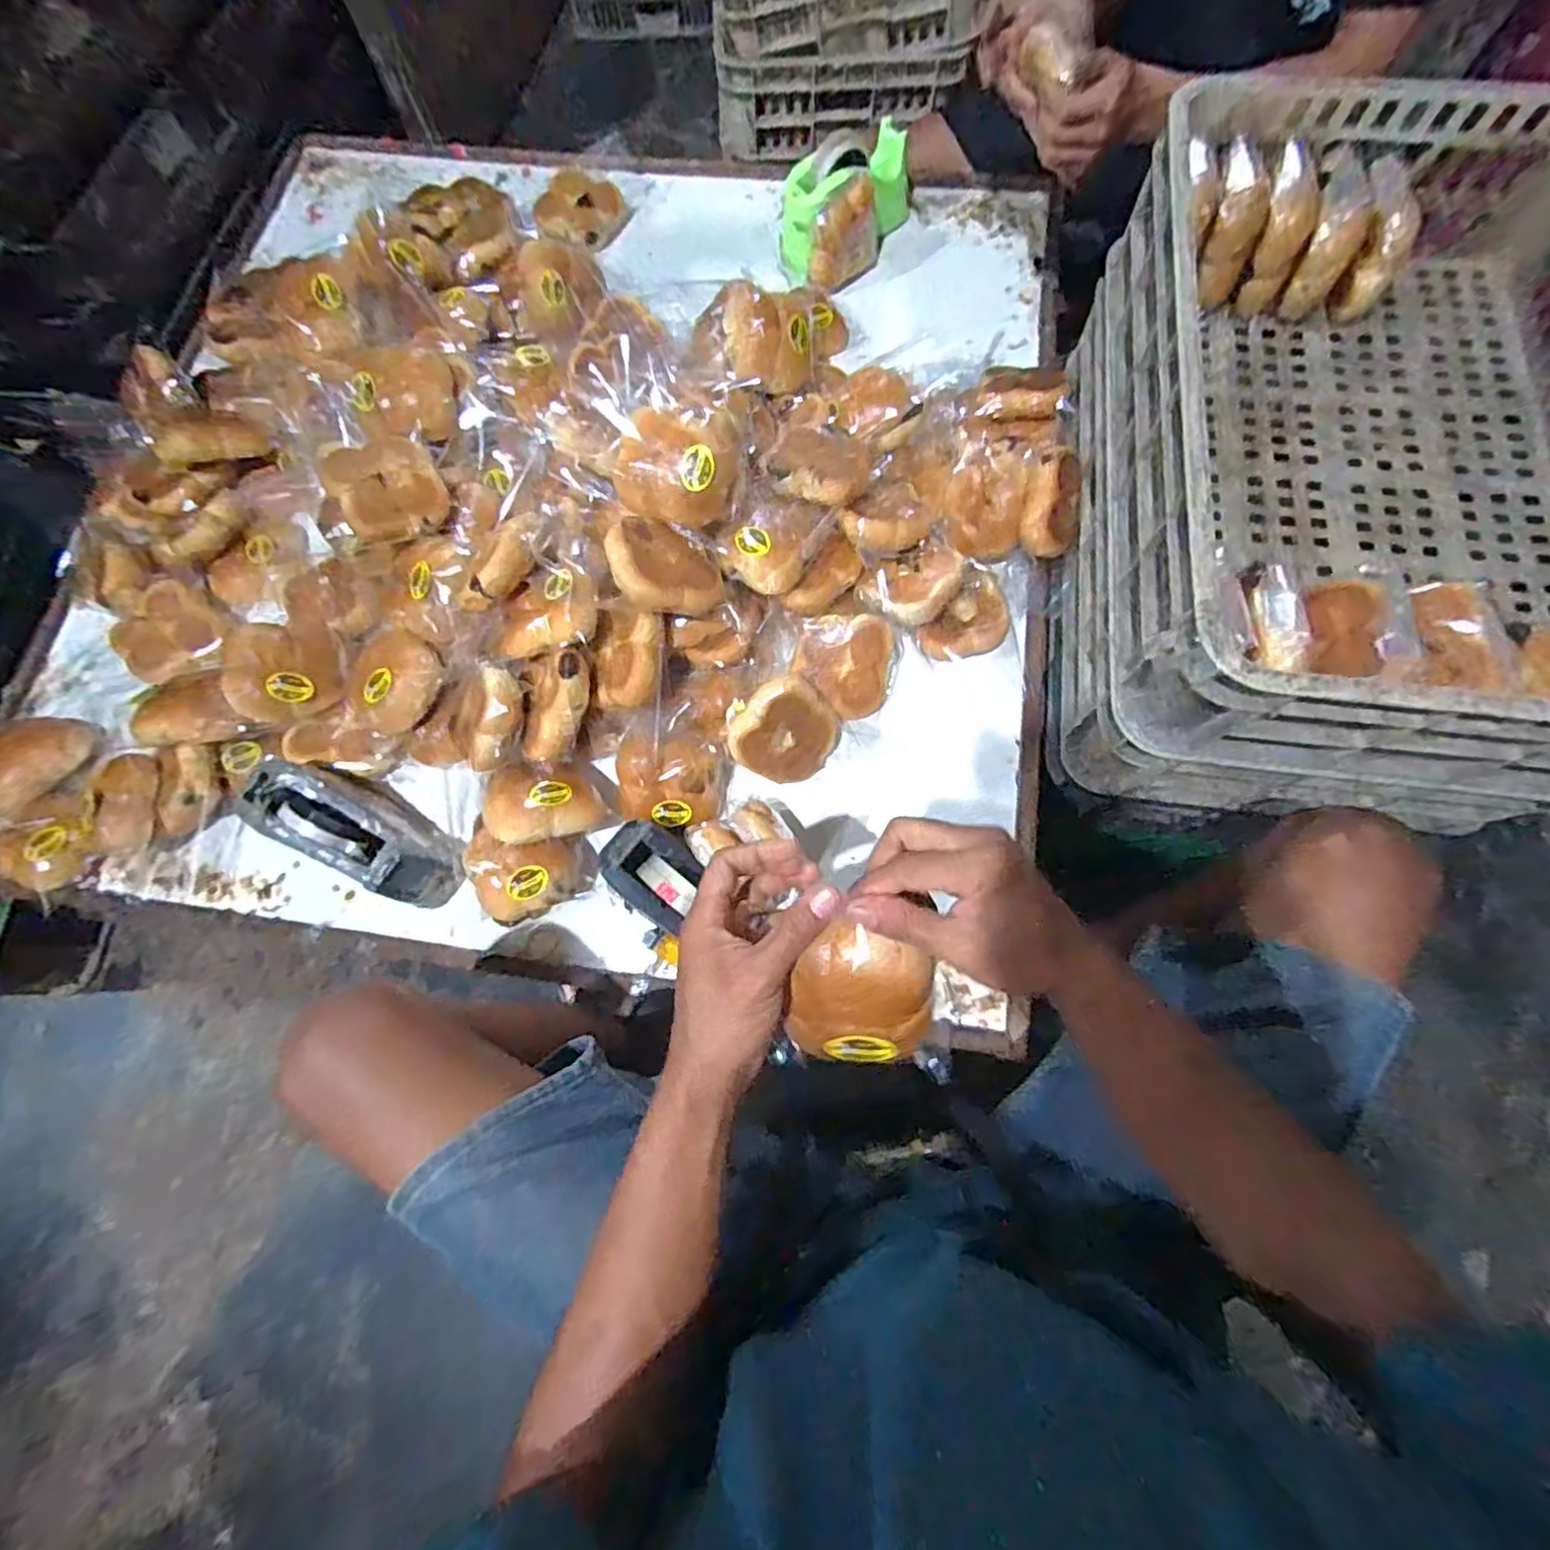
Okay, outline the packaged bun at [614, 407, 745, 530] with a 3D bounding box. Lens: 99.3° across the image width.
[{"bbox_3d":[-0.095,-0.305,0.656,0.115,0.071,0.104,13,74,6],"label":"packaged bun"}]

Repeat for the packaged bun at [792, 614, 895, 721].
[{"bbox_3d":[0.076,-0.124,0.736,0.104,0.030,0.109,9,107,2],"label":"packaged bun"}]

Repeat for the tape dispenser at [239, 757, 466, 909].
[{"bbox_3d":[-0.435,0.060,0.696,0.211,0.107,0.093,29,76,10],"label":"tape dispenser"}]

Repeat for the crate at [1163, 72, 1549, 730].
[{"bbox_3d":[0.506,-0.292,0.542,0.390,0.144,0.576,6,73,4],"label":"crate"}]

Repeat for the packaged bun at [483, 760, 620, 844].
[{"bbox_3d":[-0.232,0.027,0.685,0.128,0.055,0.089,-7,58,-39],"label":"packaged bun"}]

